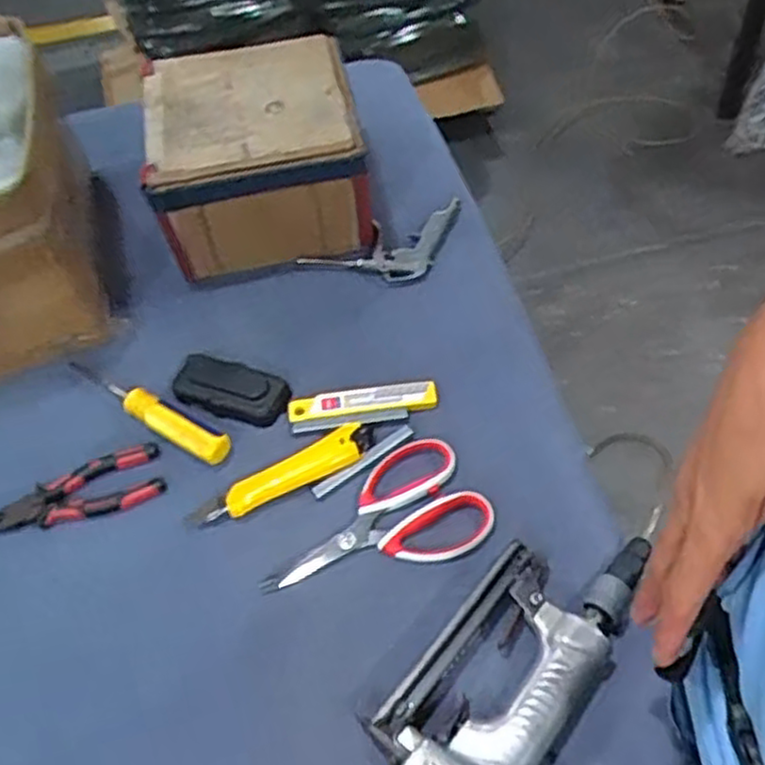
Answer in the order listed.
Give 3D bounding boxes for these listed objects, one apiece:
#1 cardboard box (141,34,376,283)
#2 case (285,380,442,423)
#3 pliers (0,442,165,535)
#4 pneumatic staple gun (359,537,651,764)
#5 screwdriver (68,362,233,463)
[{"bbox_3d":[-0.131,-0.247,0.783,0.208,0.136,0.206,-11,55,-3],"label":"cardboard box"},{"bbox_3d":[-0.018,0.016,0.673,0.134,0.006,0.027,-8,53,1],"label":"case"},{"bbox_3d":[-0.267,0.100,0.640,0.152,0.010,0.058,-21,54,-9],"label":"pliers"},{"bbox_3d":[0.092,0.196,0.516,0.125,0.048,0.239,25,60,23],"label":"pneumatic staple gun"},{"bbox_3d":[-0.217,0.018,0.674,0.190,0.027,0.027,27,60,24],"label":"screwdriver"}]

